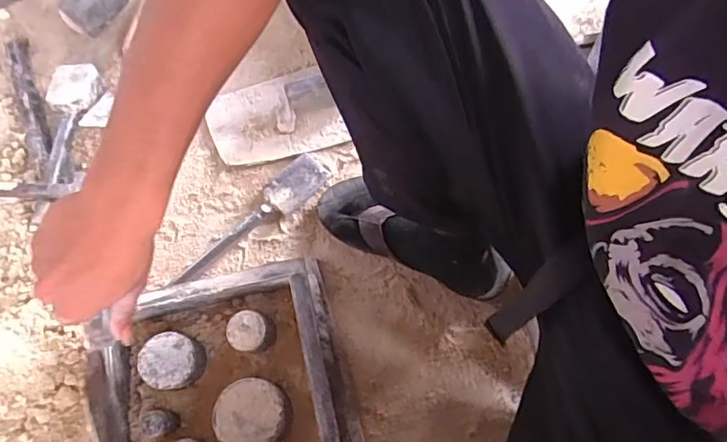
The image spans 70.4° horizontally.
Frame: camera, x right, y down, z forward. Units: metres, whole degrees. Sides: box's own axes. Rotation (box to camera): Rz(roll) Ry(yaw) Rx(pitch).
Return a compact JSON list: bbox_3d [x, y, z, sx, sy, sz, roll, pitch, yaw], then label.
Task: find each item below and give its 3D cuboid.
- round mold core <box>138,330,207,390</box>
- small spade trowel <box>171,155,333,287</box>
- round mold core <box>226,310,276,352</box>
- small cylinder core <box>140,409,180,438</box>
[{"bbox_3d":[-0.215,0.158,0.581,0.061,0.047,0.060,0,68,1],"label":"round mold core"},{"bbox_3d":[-0.154,-0.001,0.726,0.057,0.024,0.259,43,75,12],"label":"small spade trowel"},{"bbox_3d":[-0.127,0.127,0.590,0.046,0.049,0.043,0,68,1],"label":"round mold core"},{"bbox_3d":[-0.219,0.217,0.553,0.028,0.036,0.027,0,68,1],"label":"small cylinder core"}]

